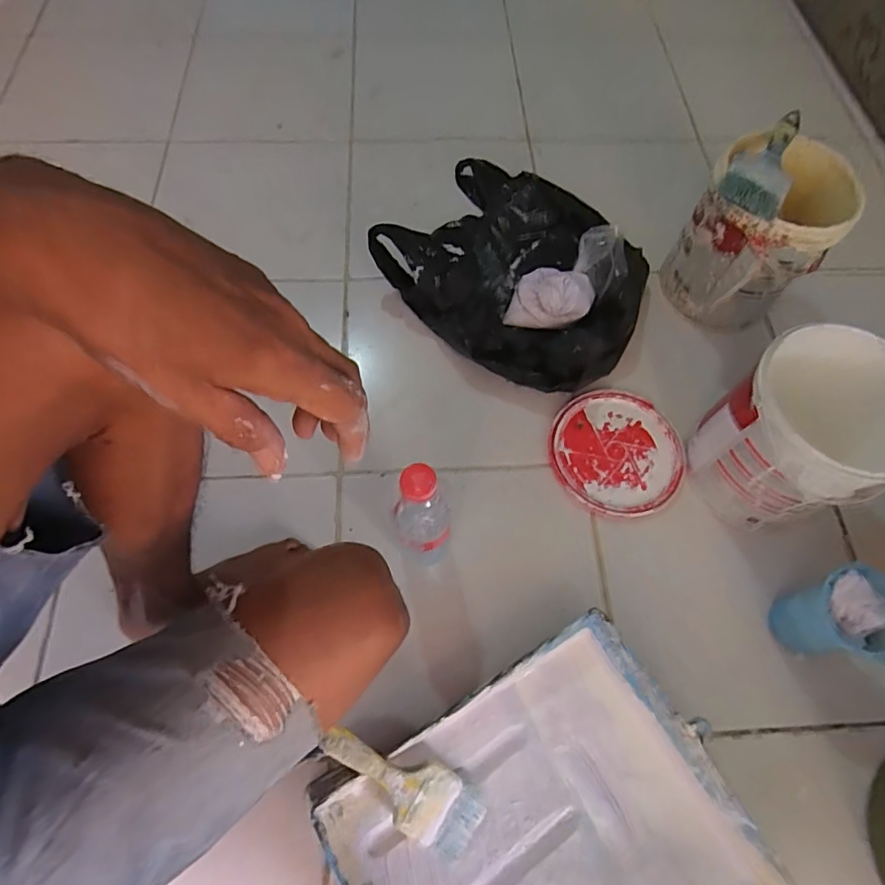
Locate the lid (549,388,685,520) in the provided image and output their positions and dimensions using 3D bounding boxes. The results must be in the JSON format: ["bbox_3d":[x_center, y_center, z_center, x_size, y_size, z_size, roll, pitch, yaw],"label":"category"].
[{"bbox_3d":[0.230,0.011,0.699,0.166,0.010,0.176,0,65,1],"label":"lid"}]

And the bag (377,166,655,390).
[{"bbox_3d":[0.119,-0.268,0.777,0.371,0.091,0.352,30,69,14],"label":"bag"}]

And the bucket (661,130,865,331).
[{"bbox_3d":[0.424,-0.280,0.729,0.162,0.184,0.162,0,65,1],"label":"bucket"}]

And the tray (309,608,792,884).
[{"bbox_3d":[0.099,0.375,0.492,0.343,0.057,0.288,-28,69,-13],"label":"tray"}]

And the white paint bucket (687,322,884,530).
[{"bbox_3d":[0.409,-0.004,0.610,0.160,0.184,0.165,0,65,1],"label":"white paint bucket"}]

